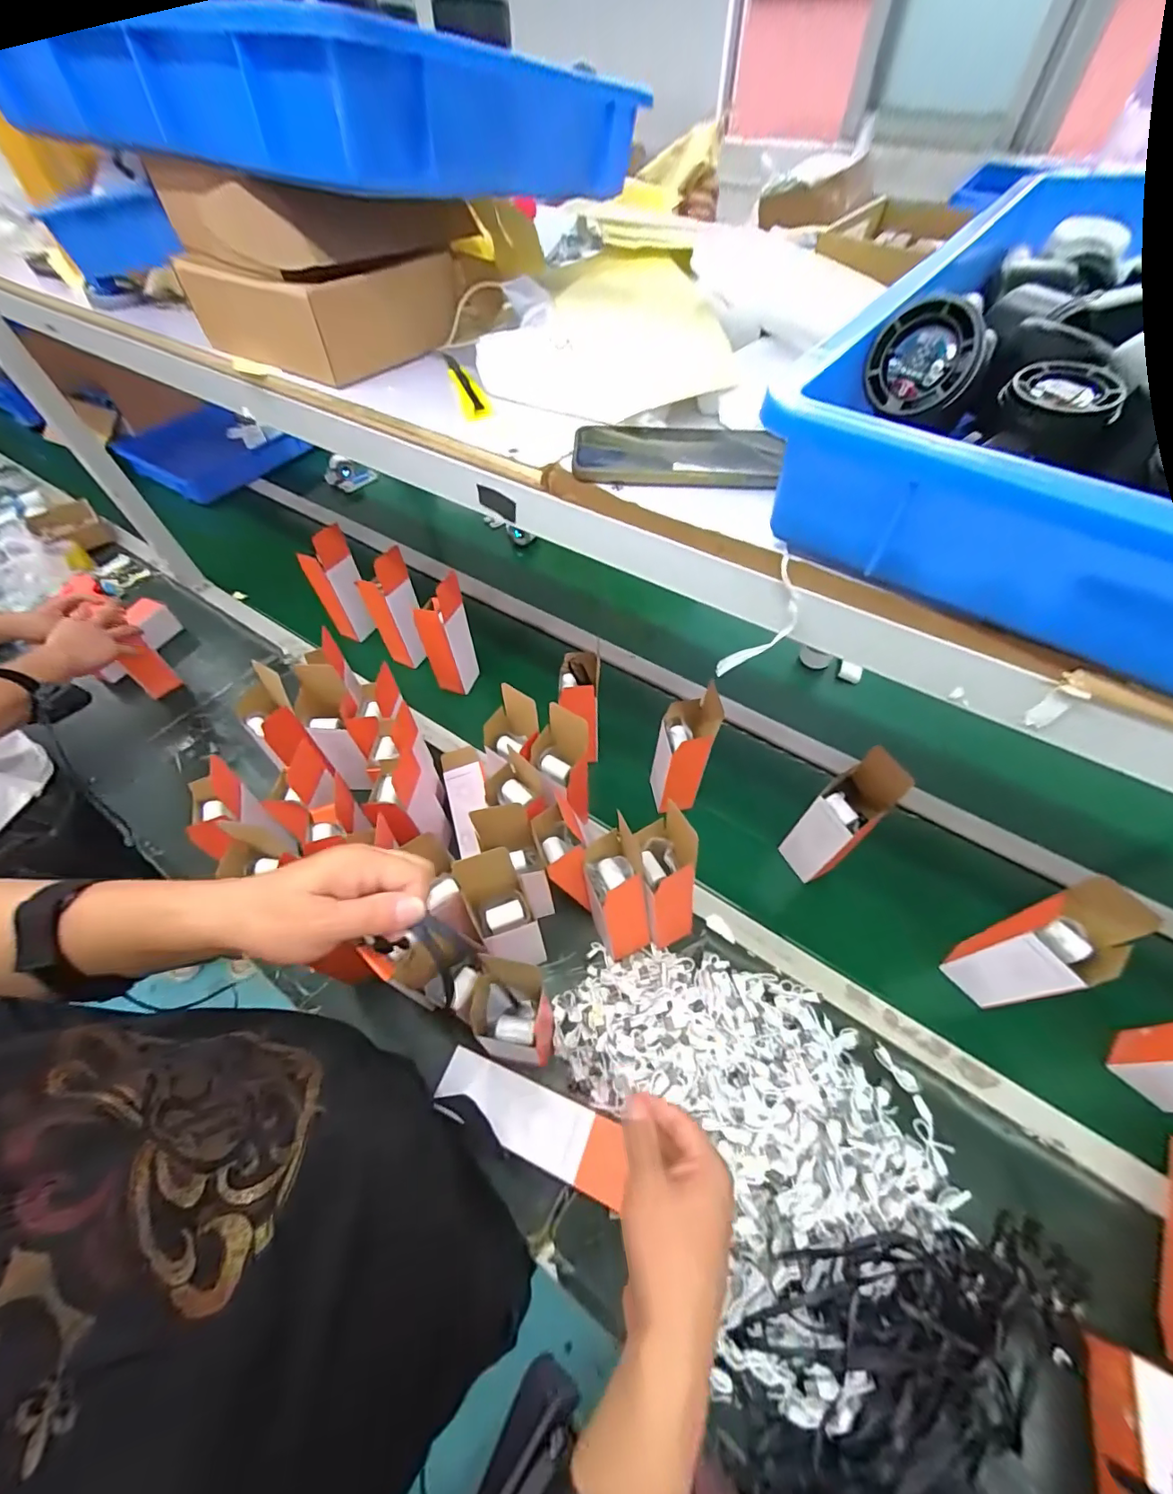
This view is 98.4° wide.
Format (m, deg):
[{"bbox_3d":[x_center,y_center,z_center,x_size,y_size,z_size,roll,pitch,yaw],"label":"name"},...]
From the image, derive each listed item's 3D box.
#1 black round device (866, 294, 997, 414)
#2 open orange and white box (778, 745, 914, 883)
[{"bbox_3d":[0.190,-0.218,0.284,0.051,0.050,0.026,32,41,23],"label":"black round device"},{"bbox_3d":[0.333,0.101,0.674,0.082,0.228,0.068,-36,63,-20],"label":"open orange and white box"}]

